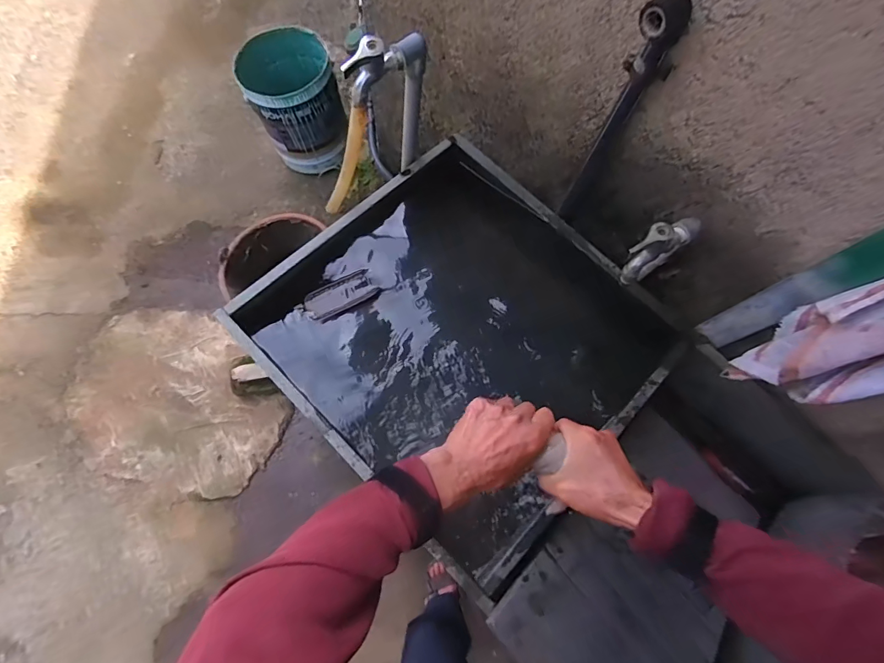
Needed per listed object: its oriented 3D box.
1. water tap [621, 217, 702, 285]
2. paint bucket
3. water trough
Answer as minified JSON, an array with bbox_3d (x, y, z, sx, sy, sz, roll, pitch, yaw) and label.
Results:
[{"bbox_3d":[0.300,-0.120,0.580,0.121,0.084,0.037,-34,75,-14],"label":"water tap"},{"bbox_3d":[-0.480,-0.746,1.434,0.282,0.297,0.300,1,70,-3],"label":"paint bucket"},{"bbox_3d":[0.041,0.005,0.760,0.540,0.176,0.574,-43,77,-14],"label":"water trough"}]

